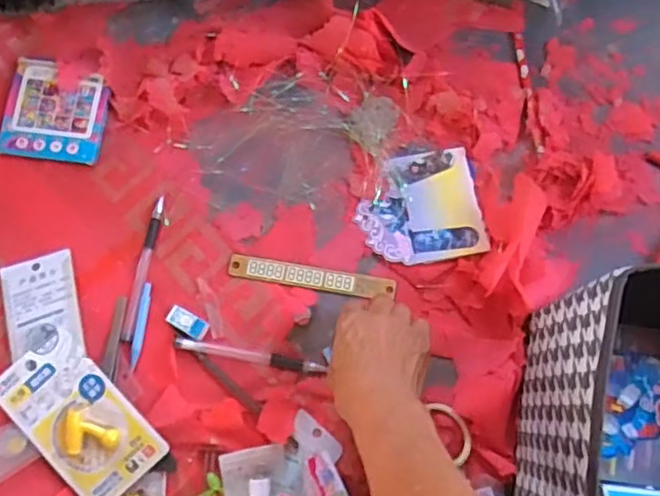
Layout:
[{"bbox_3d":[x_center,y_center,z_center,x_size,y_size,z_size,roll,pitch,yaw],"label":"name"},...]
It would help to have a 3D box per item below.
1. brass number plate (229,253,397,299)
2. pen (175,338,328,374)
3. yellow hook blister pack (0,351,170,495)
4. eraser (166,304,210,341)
[{"bbox_3d":[-0.016,0.026,0.569,0.145,0.004,0.021,9,86,2],"label":"brass number plate"},{"bbox_3d":[-0.067,0.092,0.545,0.127,0.008,0.011,11,77,2],"label":"pen"},{"bbox_3d":[-0.206,0.141,0.526,0.077,0.024,0.136,-42,80,-9],"label":"yellow hook blister pack"},{"bbox_3d":[-0.122,0.064,0.548,0.035,0.014,0.019,30,78,7],"label":"eraser"}]

